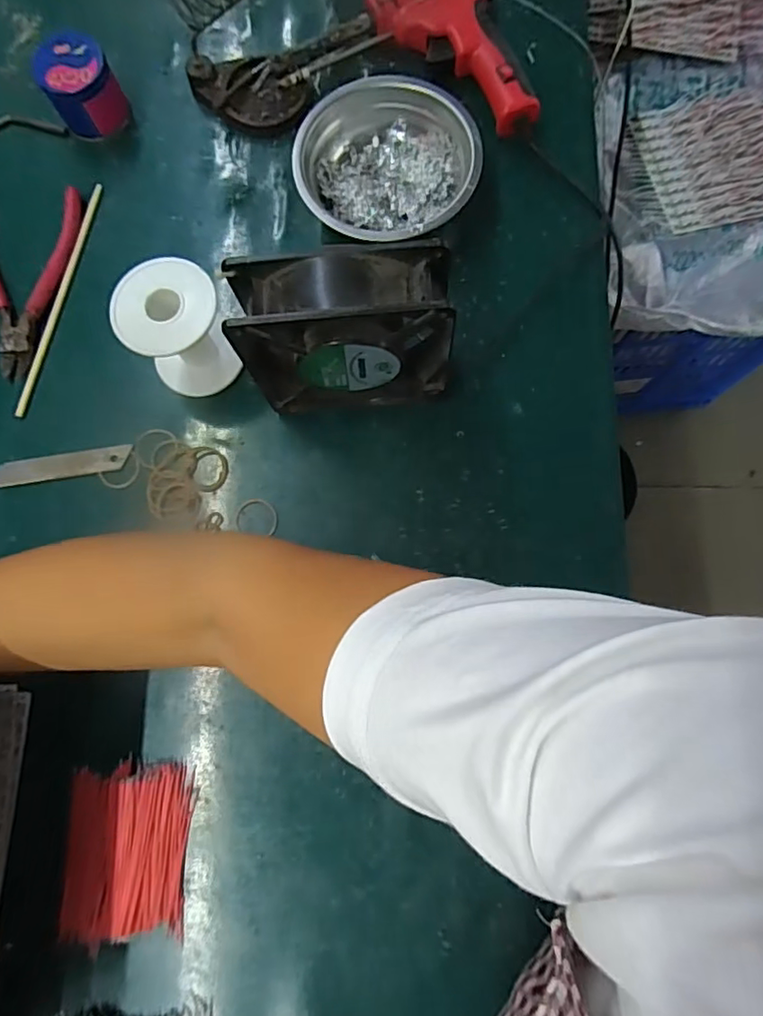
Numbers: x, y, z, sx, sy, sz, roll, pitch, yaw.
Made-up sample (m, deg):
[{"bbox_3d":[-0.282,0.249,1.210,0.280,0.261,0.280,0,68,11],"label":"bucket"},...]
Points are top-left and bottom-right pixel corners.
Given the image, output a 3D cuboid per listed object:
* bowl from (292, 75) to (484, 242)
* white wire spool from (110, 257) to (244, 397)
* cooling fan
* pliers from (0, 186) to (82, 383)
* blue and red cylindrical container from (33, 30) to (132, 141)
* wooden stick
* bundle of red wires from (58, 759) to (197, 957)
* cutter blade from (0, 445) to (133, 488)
[{"bbox_3d":[0.004,-0.241,0.400,0.124,0.037,0.116,0,78,1],"label":"bowl"},{"bbox_3d":[-0.134,-0.118,0.373,0.061,0.066,0.063,0,78,1],"label":"white wire spool"},{"bbox_3d":[-0.019,-0.103,0.335,0.120,0.113,0.047,-5,78,0],"label":"cooling fan"},{"bbox_3d":[-0.266,-0.169,0.414,0.077,0.009,0.146,-3,78,0],"label":"pliers"},{"bbox_3d":[-0.225,-0.319,0.423,0.052,0.042,0.057,0,78,1],"label":"blue and red cylindrical container"},{"bbox_3d":[-0.239,-0.157,0.417,0.008,0.005,0.187,13,80,1],"label":"wooden stick"},{"bbox_3d":[-0.156,0.210,0.341,0.076,0.016,0.098,-1,78,1],"label":"bundle of red wires"},{"bbox_3d":[-0.226,-0.029,0.394,0.096,0.004,0.018,-9,86,-7],"label":"cutter blade"}]

